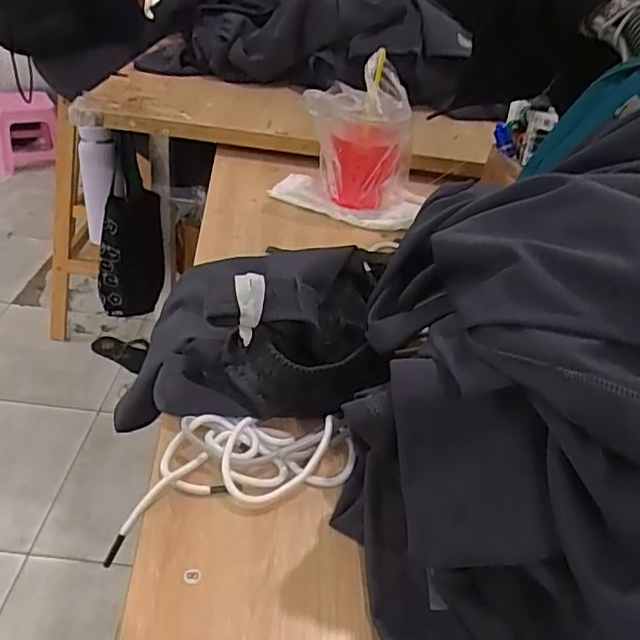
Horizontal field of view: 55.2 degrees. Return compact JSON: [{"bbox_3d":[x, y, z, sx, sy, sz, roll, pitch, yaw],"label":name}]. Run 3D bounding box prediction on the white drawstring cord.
[{"bbox_3d":[-0.067,0.107,0.469,0.192,0.022,0.089,-14,40,-28],"label":"white drawstring cord"}]

